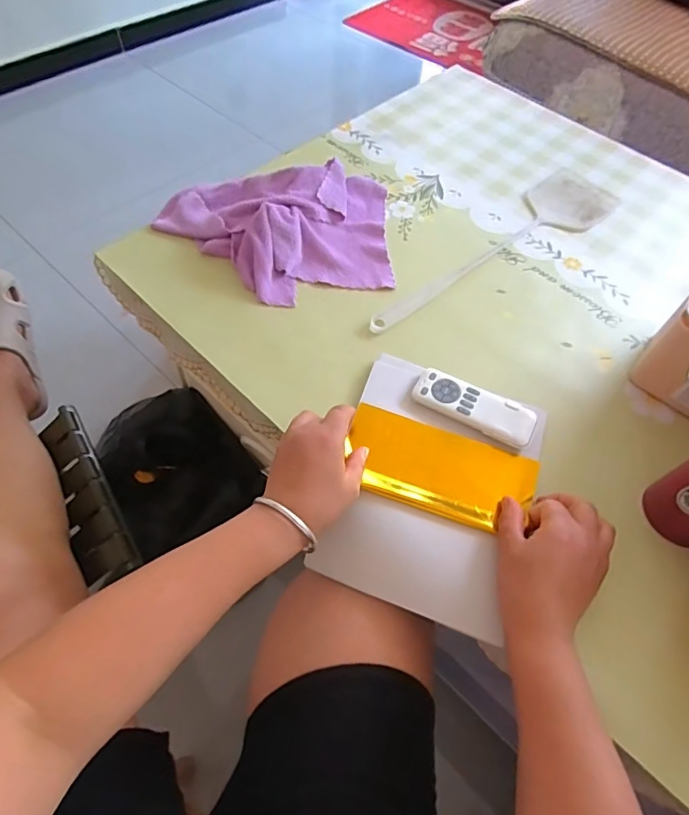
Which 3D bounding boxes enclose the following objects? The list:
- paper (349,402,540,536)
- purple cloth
[{"bbox_3d":[0.092,0.061,0.480,0.181,0.006,0.086,18,65,8],"label":"paper"},{"bbox_3d":[-0.079,-0.231,0.625,0.294,0.049,0.205,-10,60,-9],"label":"purple cloth"}]

